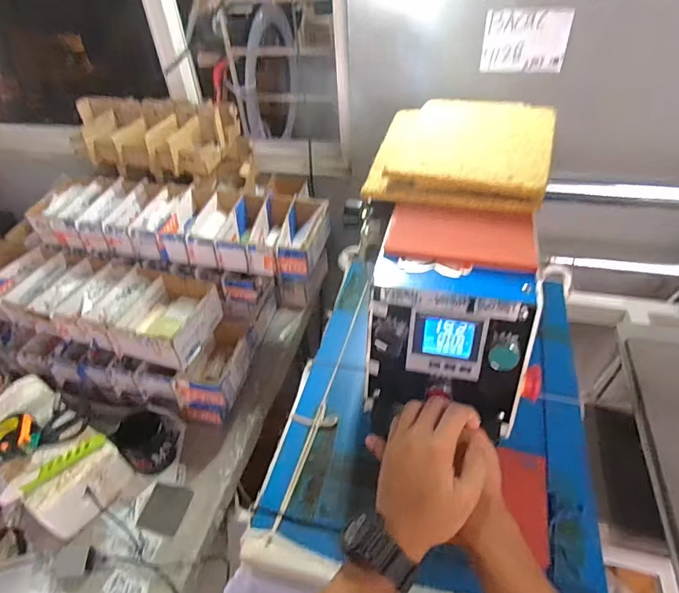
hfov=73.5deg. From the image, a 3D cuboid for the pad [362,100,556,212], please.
[{"bbox_3d":[0.163,-0.198,0.601,0.208,0.038,0.247,11,43,16],"label":"pad"}]

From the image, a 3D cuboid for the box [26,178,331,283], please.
[{"bbox_3d":[-0.339,-0.157,0.974,0.629,0.086,0.191,8,43,13],"label":"box"}]

